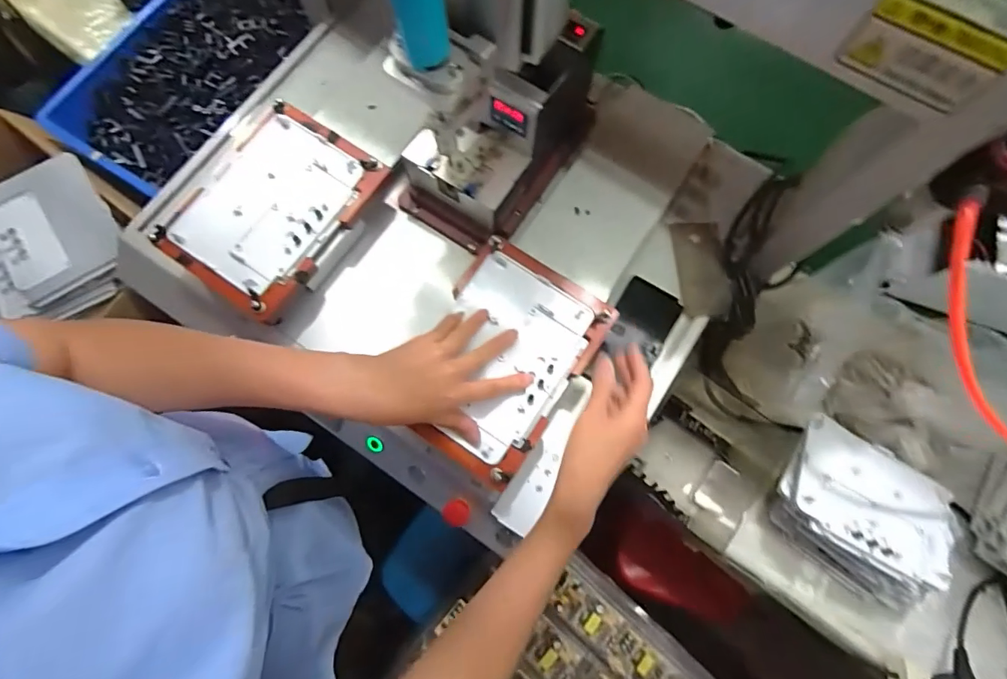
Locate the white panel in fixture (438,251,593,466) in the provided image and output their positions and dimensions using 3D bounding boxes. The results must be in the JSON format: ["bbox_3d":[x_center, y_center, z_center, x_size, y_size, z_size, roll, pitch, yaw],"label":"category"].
[{"bbox_3d":[-0.004,0.018,0.476,0.133,0.015,0.185,32,78,7],"label":"white panel in fixture"}]

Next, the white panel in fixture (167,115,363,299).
[{"bbox_3d":[-0.256,-0.149,0.514,0.137,0.014,0.183,35,78,7],"label":"white panel in fixture"}]

